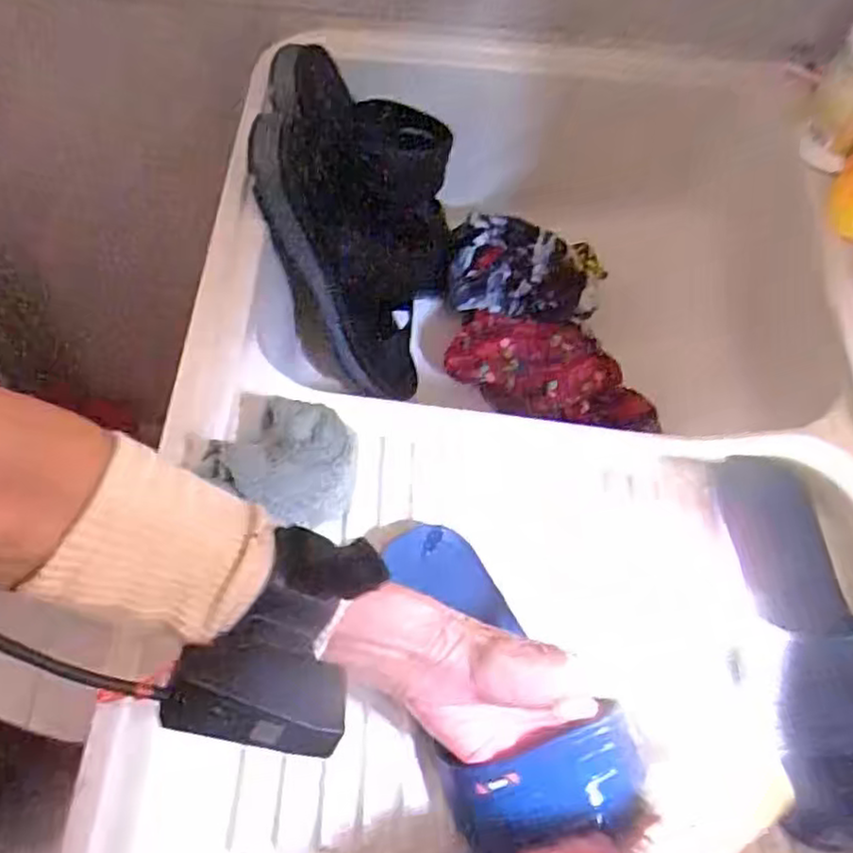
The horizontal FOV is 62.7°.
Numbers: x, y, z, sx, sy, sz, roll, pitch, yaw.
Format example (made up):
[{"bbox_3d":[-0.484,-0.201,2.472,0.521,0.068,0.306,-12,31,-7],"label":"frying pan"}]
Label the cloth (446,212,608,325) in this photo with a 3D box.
[{"bbox_3d":[0.103,-0.165,0.735,0.161,0.057,0.105,3,60,-3],"label":"cloth"}]

